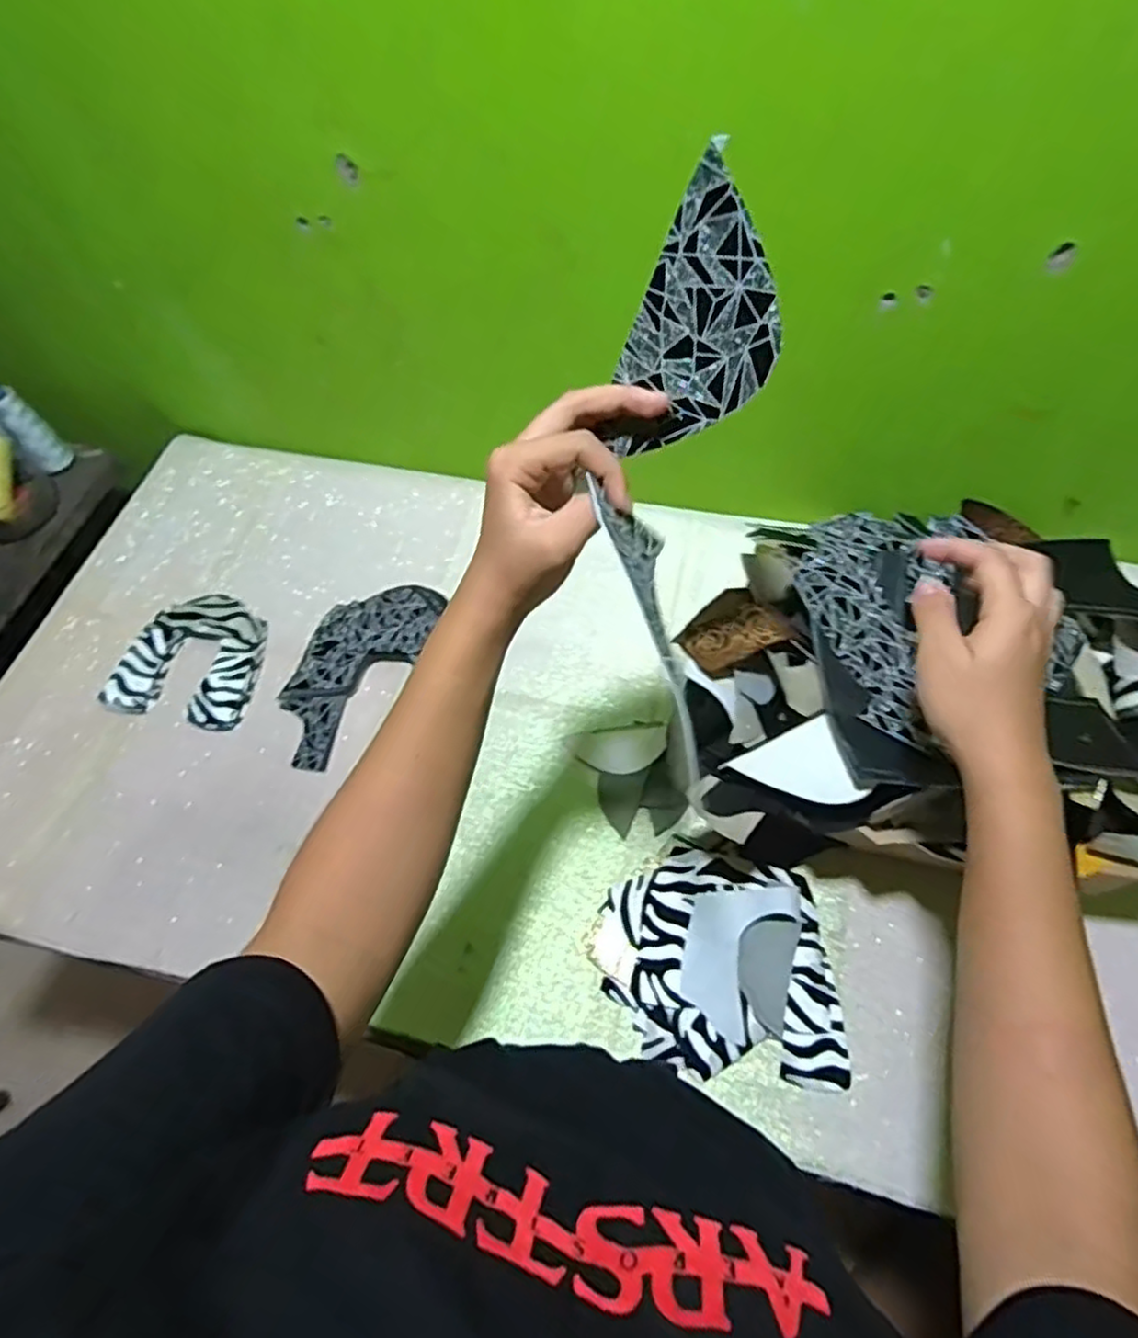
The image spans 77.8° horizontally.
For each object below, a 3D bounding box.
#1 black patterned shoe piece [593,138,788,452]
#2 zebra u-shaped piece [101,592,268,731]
[{"bbox_3d":[0.066,-0.160,0.337,0.067,0.125,0.006,22,22,-6],"label":"black patterned shoe piece"},{"bbox_3d":[-0.398,-0.016,0.752,0.151,0.014,0.149,9,61,9],"label":"zebra u-shaped piece"}]

